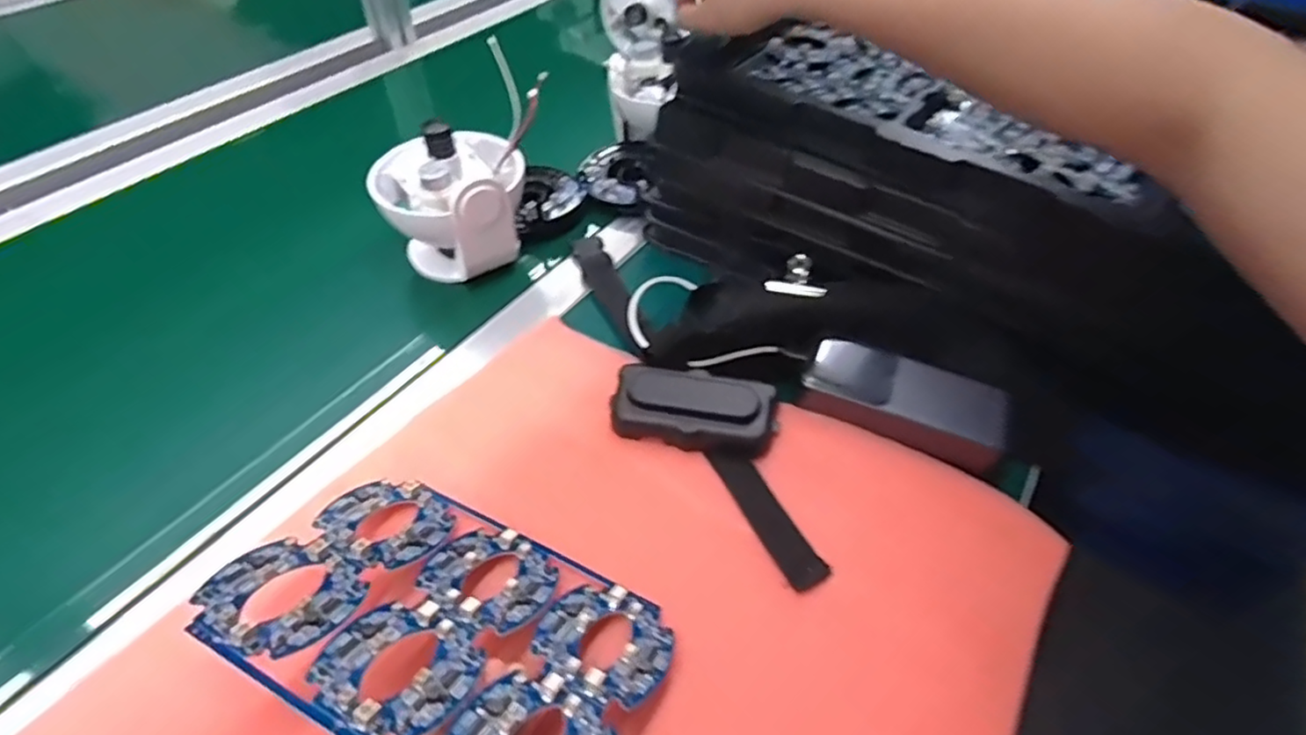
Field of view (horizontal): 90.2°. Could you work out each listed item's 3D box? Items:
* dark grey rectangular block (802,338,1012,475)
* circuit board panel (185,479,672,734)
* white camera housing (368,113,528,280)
[{"bbox_3d":[0.164,0.023,0.428,0.123,0.030,0.053,23,50,16],"label":"dark grey rectangular block"},{"bbox_3d":[-0.097,0.120,0.316,0.199,0.006,0.137,22,27,16],"label":"circuit board panel"},{"bbox_3d":[-0.161,-0.141,0.534,0.111,0.100,0.109,-17,51,-18],"label":"white camera housing"}]

